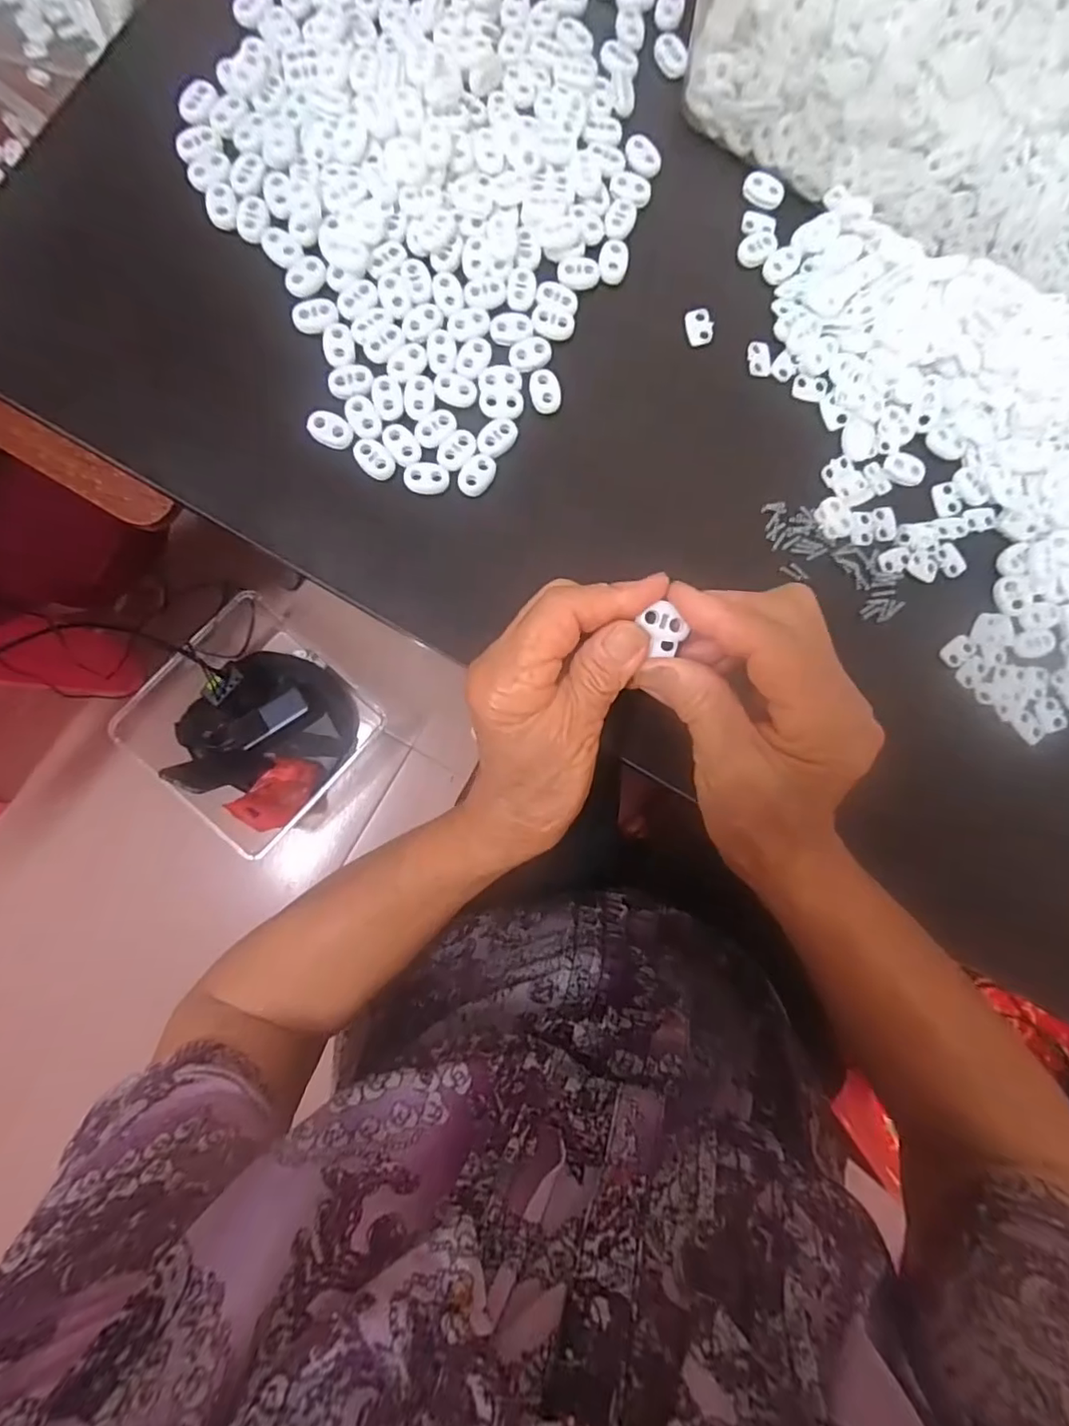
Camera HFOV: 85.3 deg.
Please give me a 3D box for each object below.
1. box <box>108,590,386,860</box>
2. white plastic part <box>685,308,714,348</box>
[{"bbox_3d":[-0.452,0.019,0.936,0.314,0.136,0.318,38,85,-1],"label":"box"},{"bbox_3d":[0.089,-0.209,0.314,0.013,0.005,0.018,-16,88,-5],"label":"white plastic part"}]

